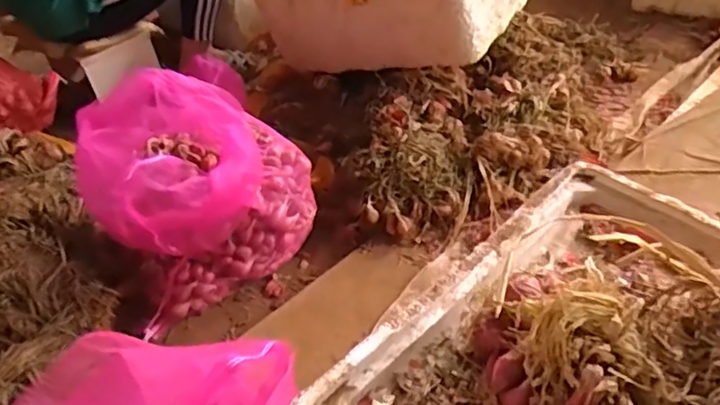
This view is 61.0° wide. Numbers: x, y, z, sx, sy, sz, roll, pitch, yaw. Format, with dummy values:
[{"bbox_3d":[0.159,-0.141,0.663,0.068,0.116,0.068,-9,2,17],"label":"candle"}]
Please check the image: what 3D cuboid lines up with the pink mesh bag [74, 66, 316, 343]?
[{"bbox_3d":[-0.294,-0.040,1.116,0.360,0.288,0.307,-25,45,-18],"label":"pink mesh bag"}]

